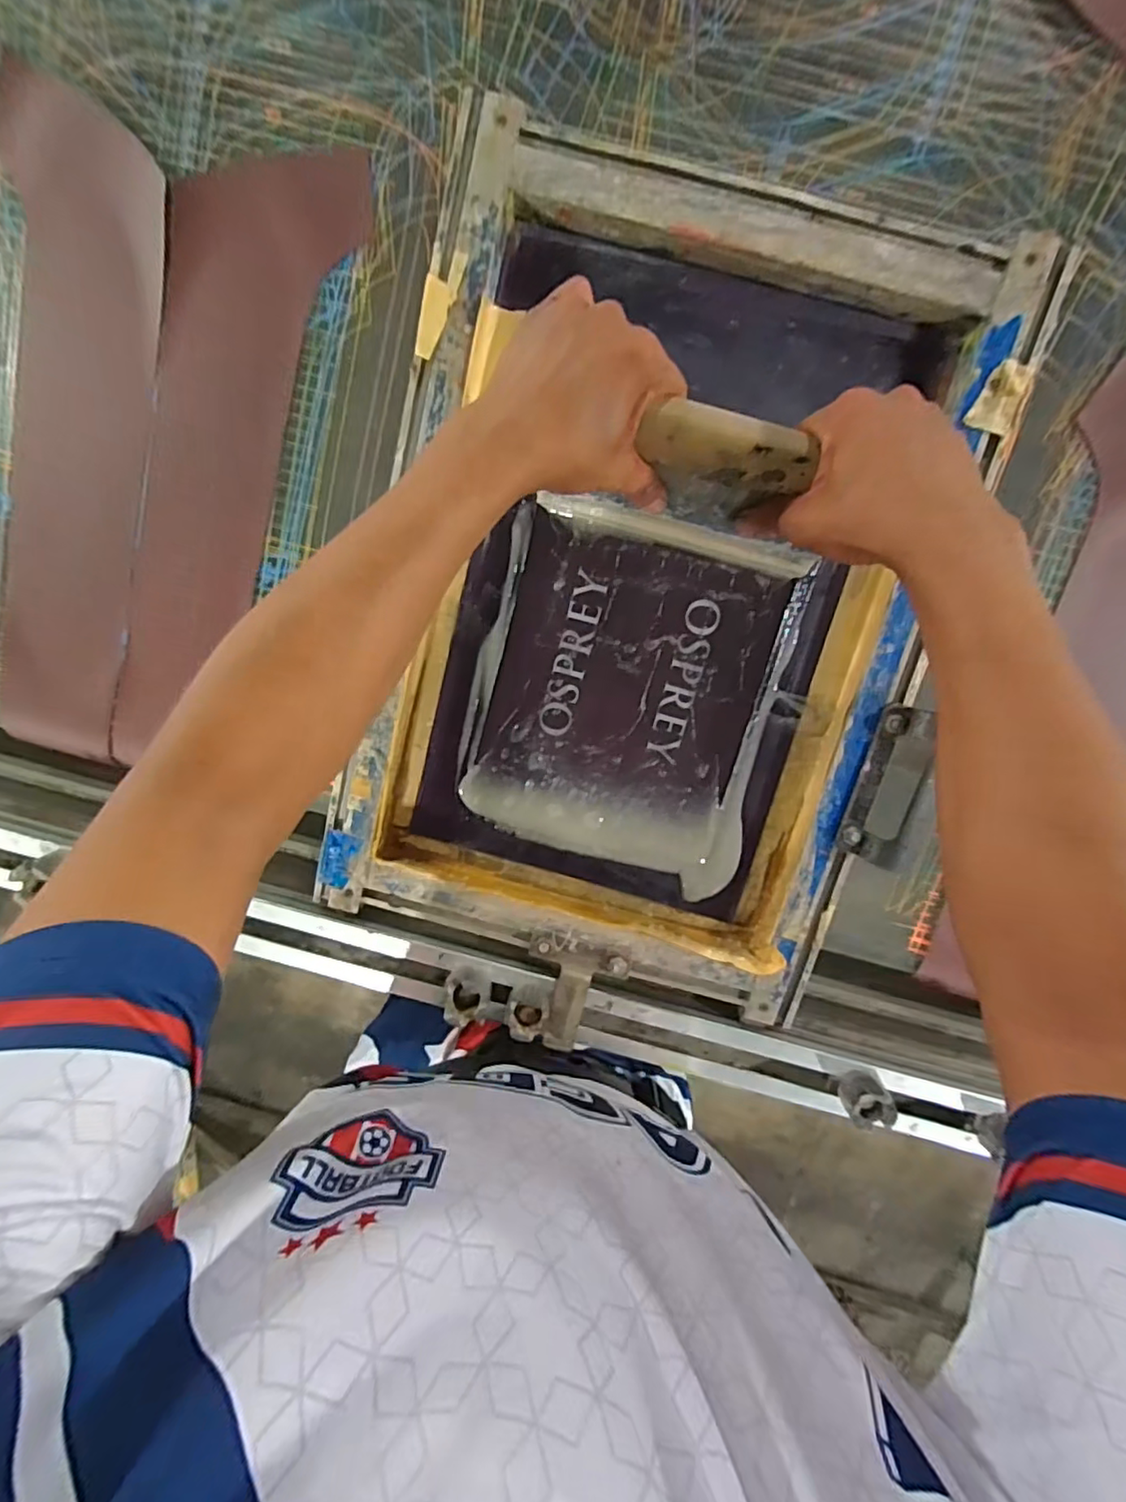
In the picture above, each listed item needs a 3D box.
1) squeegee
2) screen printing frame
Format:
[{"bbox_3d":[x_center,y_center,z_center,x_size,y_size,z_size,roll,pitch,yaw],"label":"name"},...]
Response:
[{"bbox_3d":[0.084,-0.167,0.379,0.186,0.122,0.054,15,99,0],"label":"squeegee"},{"bbox_3d":[0.068,-0.102,0.437,0.405,0.039,0.555,15,99,0],"label":"screen printing frame"}]

